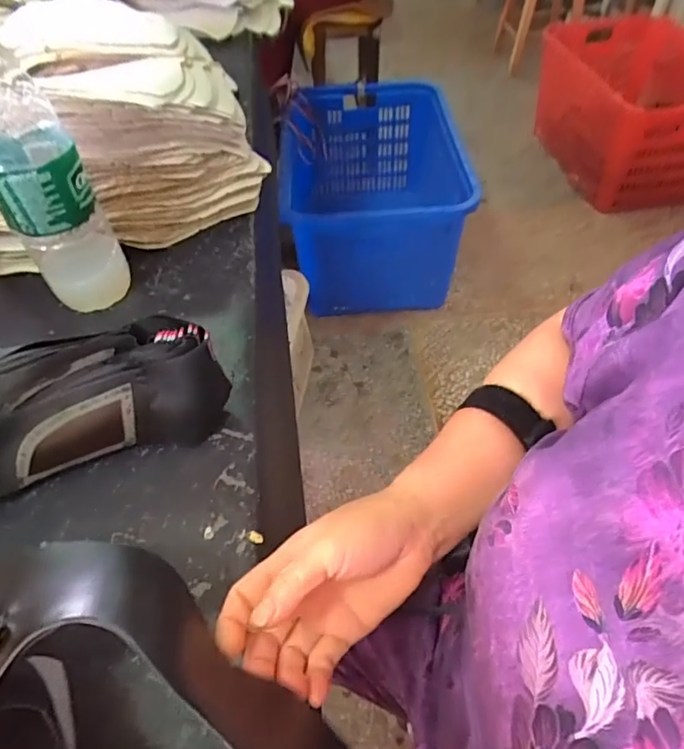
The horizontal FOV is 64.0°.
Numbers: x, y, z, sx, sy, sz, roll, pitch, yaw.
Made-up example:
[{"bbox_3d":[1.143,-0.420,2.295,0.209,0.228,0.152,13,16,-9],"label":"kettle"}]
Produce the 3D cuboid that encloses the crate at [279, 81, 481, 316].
[{"bbox_3d":[0.088,-0.467,1.479,0.450,0.363,0.626,0,50,2],"label":"crate"}]

